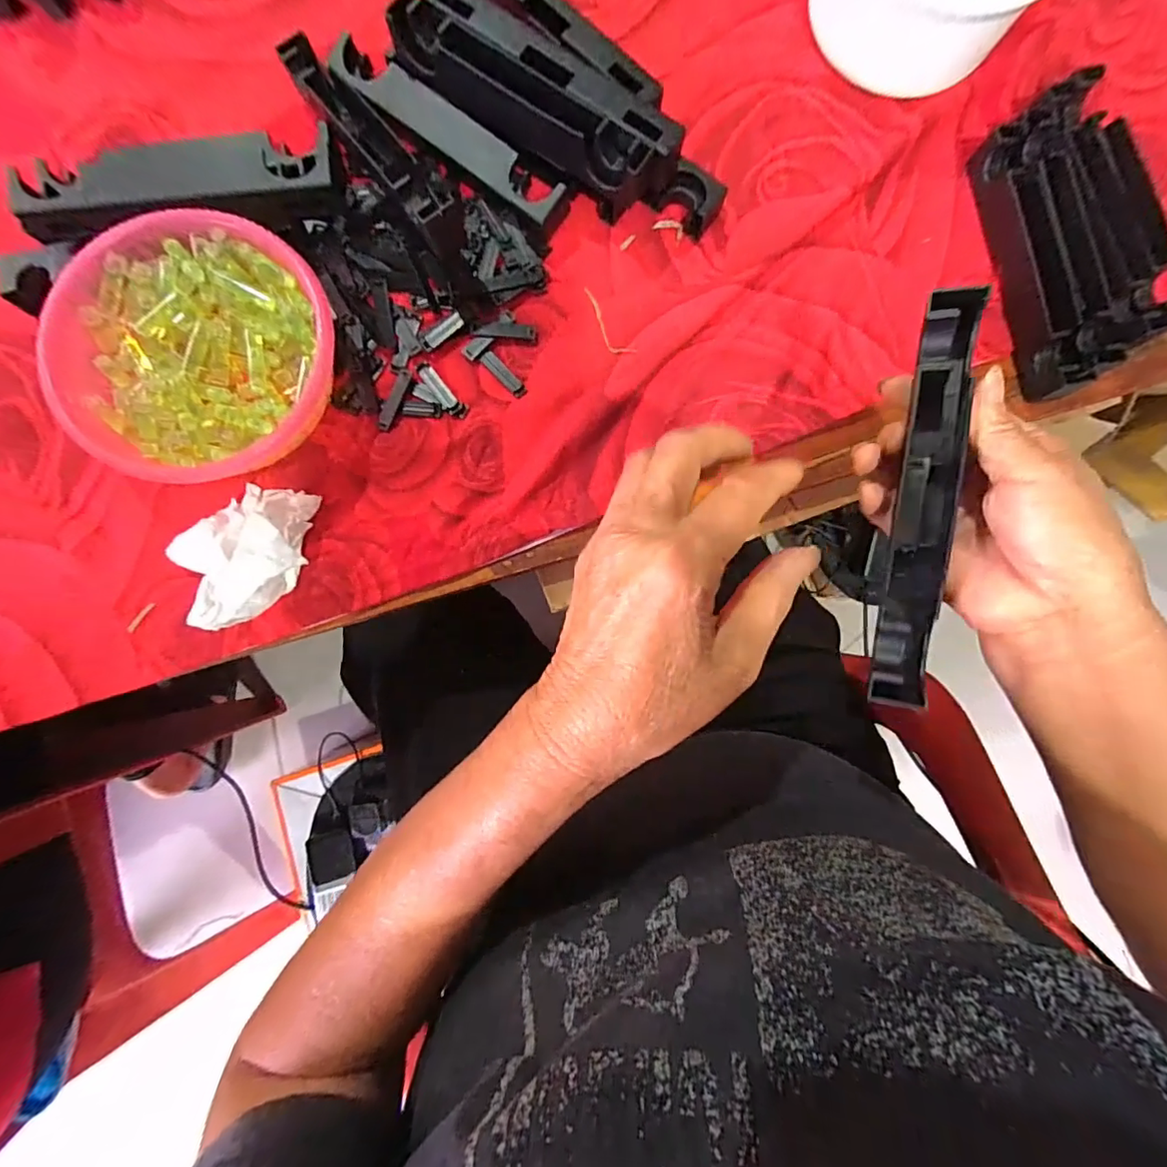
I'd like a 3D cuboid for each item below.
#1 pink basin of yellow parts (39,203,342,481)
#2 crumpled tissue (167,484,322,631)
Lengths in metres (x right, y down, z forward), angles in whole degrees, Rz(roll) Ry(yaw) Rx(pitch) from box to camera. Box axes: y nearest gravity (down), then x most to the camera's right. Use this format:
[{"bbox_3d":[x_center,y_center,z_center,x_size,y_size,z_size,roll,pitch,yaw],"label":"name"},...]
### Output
[{"bbox_3d":[-0.249,-0.149,0.338,0.168,0.044,0.171,0,84,-2],"label":"pink basin of yellow parts"},{"bbox_3d":[-0.207,-0.025,0.320,0.085,0.054,0.077,-41,87,-5],"label":"crumpled tissue"}]

